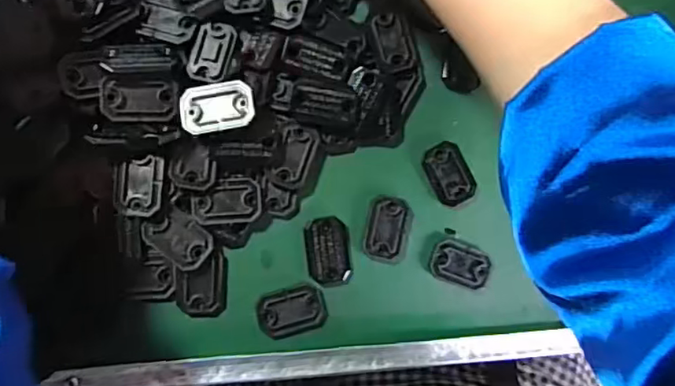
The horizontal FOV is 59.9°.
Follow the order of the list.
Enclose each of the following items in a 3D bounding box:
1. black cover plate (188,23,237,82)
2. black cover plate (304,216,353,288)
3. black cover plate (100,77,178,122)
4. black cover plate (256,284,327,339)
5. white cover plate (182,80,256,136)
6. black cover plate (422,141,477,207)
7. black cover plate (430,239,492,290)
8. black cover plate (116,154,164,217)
[{"bbox_3d":[-0.073,-0.082,0.341,0.022,0.004,0.035,16,89,-10],"label":"black cover plate"},{"bbox_3d":[-0.005,0.038,0.378,0.029,0.006,0.044,-8,93,-9],"label":"black cover plate"},{"bbox_3d":[-0.112,-0.052,0.332,0.040,0.004,0.024,-3,101,-22],"label":"black cover plate"},{"bbox_3d":[-0.028,0.075,0.373,0.043,0.004,0.030,-16,94,-9],"label":"black cover plate"},{"bbox_3d":[-0.070,-0.050,0.340,0.042,0.004,0.027,-11,94,-9],"label":"white cover plate"},{"bbox_3d":[0.075,-0.013,0.391,0.027,0.006,0.041,-30,96,-7],"label":"black cover plate"},{"bbox_3d":[0.083,0.047,0.389,0.040,0.004,0.027,18,89,-10],"label":"black cover plate"},{"bbox_3d":[-0.117,-0.004,0.347,0.026,0.008,0.036,7,91,-10],"label":"black cover plate"}]

